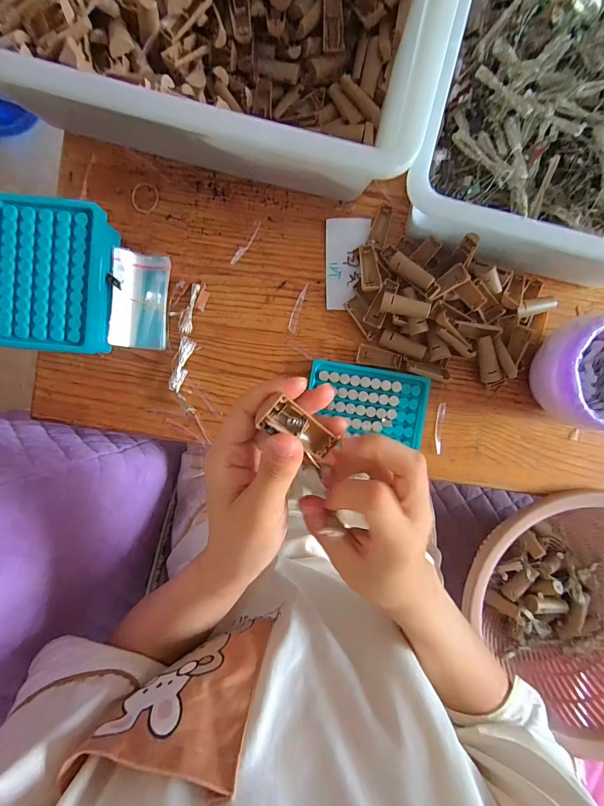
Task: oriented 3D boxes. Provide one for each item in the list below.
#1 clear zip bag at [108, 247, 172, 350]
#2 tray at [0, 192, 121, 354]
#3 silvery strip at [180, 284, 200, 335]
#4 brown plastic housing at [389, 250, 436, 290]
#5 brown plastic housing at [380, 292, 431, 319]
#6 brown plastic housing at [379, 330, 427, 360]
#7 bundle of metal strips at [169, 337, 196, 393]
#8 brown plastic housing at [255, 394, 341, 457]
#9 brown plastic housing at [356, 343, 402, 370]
[{"bbox_3d":[-0.176,-0.111,0.379,0.055,0.011,0.101,5,97,-27],"label":"clear zip bag"},{"bbox_3d":[-0.234,-0.117,0.348,0.096,0.083,0.133,5,92,-2],"label":"tray"},{"bbox_3d":[-0.122,-0.104,0.384,0.012,0.006,0.055,15,92,-3],"label":"silvery strip"},{"bbox_3d":[0.114,-0.136,0.360,0.049,0.010,0.017,42,116,11],"label":"brown plastic housing"},{"bbox_3d":[0.108,-0.101,0.359,0.048,0.008,0.019,10,92,-2],"label":"brown plastic housing"},{"bbox_3d":[0.111,-0.064,0.384,0.050,0.011,0.017,22,91,-3],"label":"brown plastic housing"},{"bbox_3d":[-0.134,-0.043,0.386,0.014,0.011,0.060,15,92,-3],"label":"bundle of metal strips"},{"bbox_3d":[-0.002,0.014,0.188,0.048,0.014,0.019,34,91,-42],"label":"brown plastic housing"},{"bbox_3d":[0.087,-0.052,0.391,0.049,0.011,0.021,9,92,-2],"label":"brown plastic housing"}]

